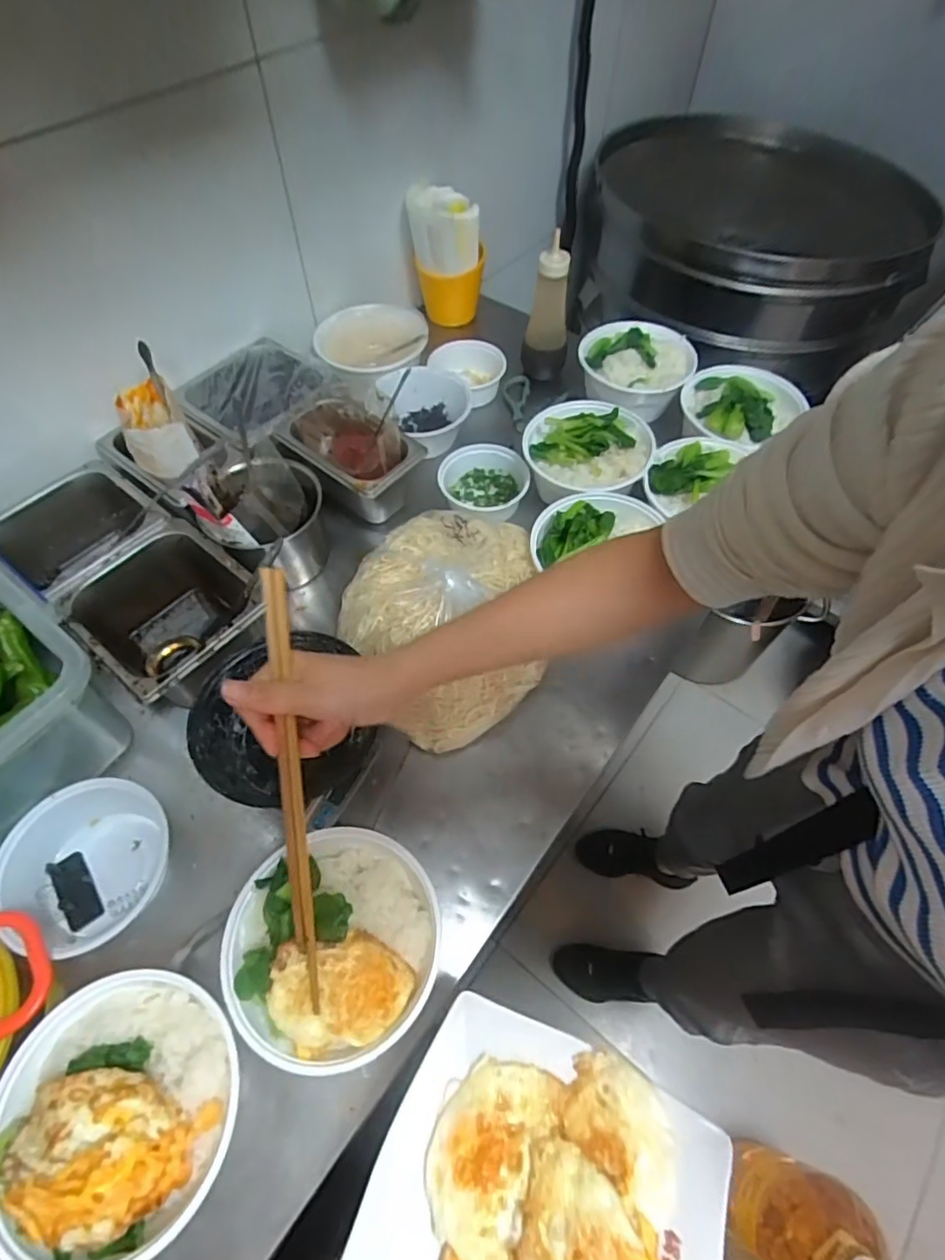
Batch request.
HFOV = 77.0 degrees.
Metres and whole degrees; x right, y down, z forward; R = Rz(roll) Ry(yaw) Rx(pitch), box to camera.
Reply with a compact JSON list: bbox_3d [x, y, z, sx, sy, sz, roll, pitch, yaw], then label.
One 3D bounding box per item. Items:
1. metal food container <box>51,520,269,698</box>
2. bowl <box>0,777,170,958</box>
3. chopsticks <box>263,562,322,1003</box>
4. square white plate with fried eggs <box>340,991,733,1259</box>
[{"bbox_3d":[-0.309,-0.002,0.636,0.178,0.117,0.160,35,62,20],"label":"metal food container"},{"bbox_3d":[-0.344,0.213,0.533,0.128,0.059,0.142,3,56,1],"label":"bowl"},{"bbox_3d":[-0.127,0.111,0.416,0.016,0.020,0.305,-3,97,-3],"label":"chopsticks"},{"bbox_3d":[0.036,0.360,0.355,0.194,0.037,0.196,23,59,14],"label":"square white plate with fried eggs"}]

